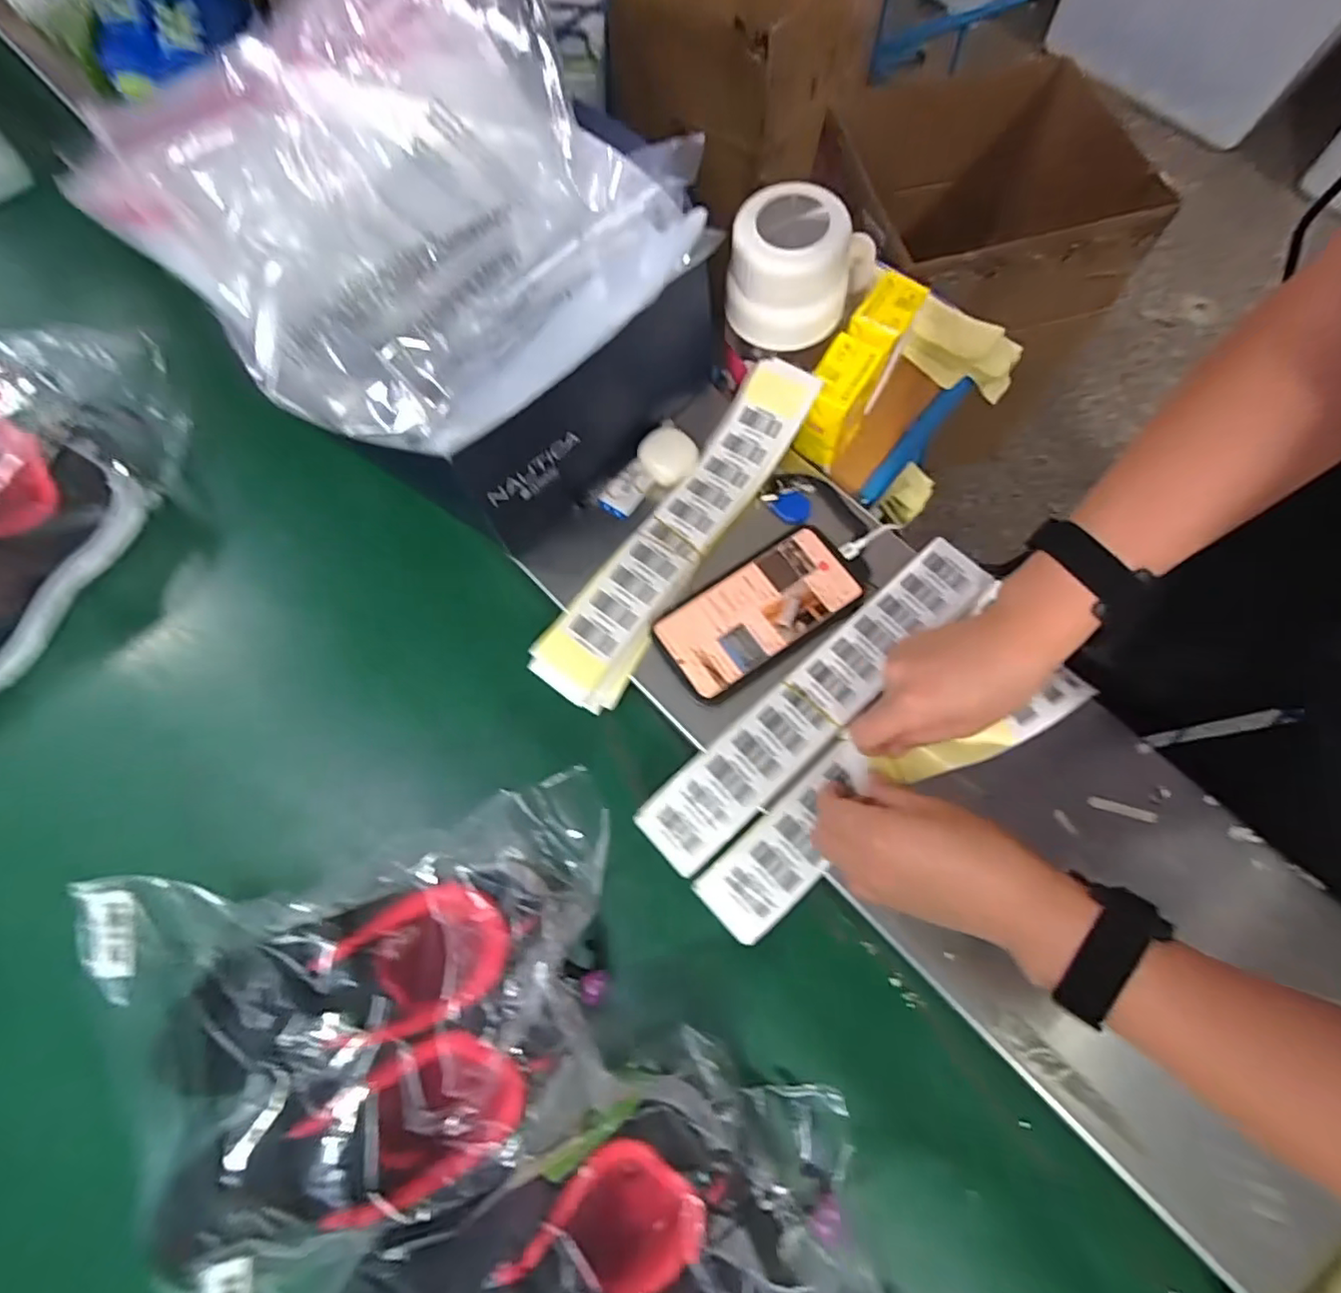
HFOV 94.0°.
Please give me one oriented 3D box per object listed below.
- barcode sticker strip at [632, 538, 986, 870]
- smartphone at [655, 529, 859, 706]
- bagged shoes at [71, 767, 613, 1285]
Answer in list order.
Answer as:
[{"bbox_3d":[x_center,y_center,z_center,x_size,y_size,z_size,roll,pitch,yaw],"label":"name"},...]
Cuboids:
[{"bbox_3d":[0.110,0.037,0.458,0.314,0.018,0.054,-41,75,-9],"label":"barcode sticker strip"},{"bbox_3d":[0.069,-0.029,0.494,0.163,0.005,0.078,-33,75,-9],"label":"smartphone"},{"bbox_3d":[-0.182,0.230,0.398,0.317,0.107,0.226,-14,73,-4],"label":"bagged shoes"}]

